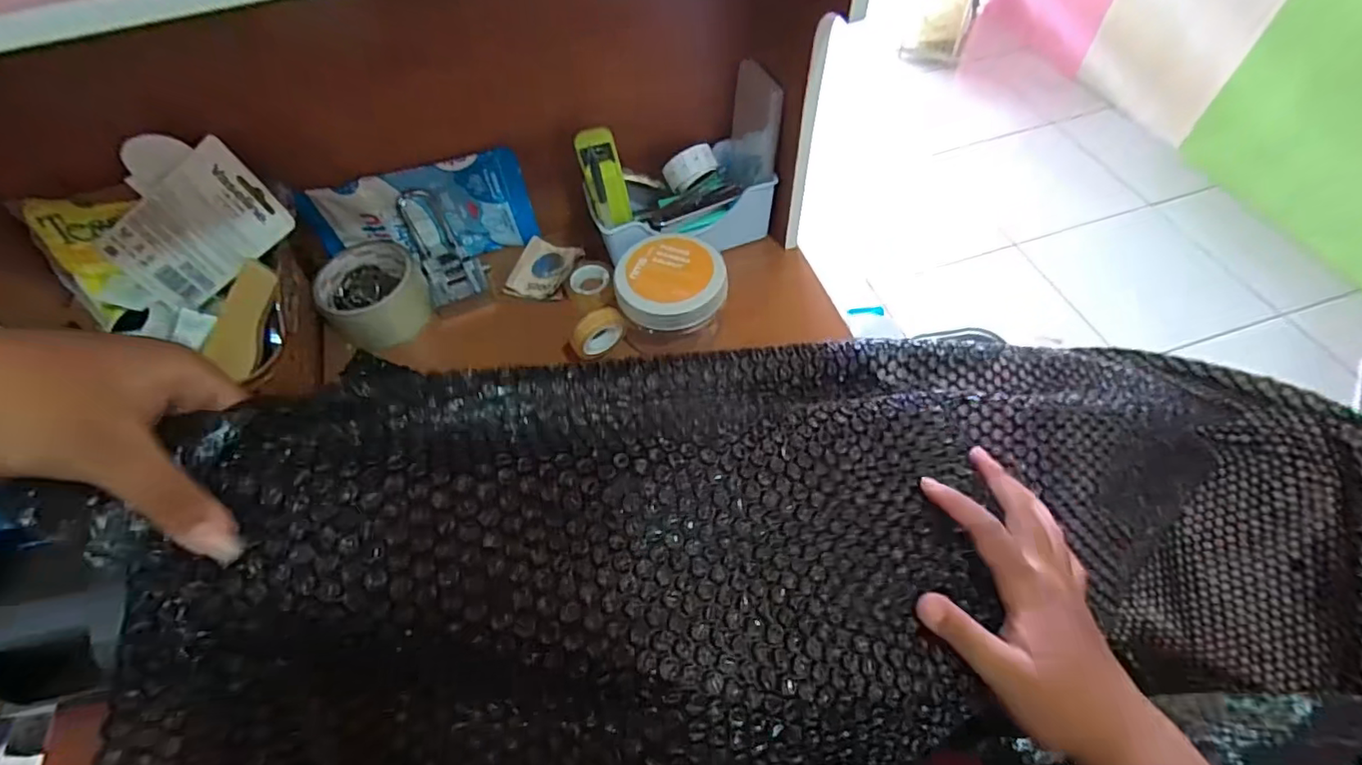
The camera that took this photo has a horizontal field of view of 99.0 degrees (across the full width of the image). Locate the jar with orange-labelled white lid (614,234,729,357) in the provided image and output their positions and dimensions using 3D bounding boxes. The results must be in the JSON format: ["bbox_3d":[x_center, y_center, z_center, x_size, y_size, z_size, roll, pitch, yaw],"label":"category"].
[{"bbox_3d":[-0.006,-0.072,0.484,0.085,0.060,0.079,-2,57,2],"label":"jar with orange-labelled white lid"}]

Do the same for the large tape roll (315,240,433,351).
[{"bbox_3d":[-0.270,-0.075,0.515,0.083,0.047,0.091,-2,57,2],"label":"large tape roll"}]

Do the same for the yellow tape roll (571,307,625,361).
[{"bbox_3d":[-0.065,-0.041,0.469,0.047,0.039,0.014,-35,61,-18],"label":"yellow tape roll"}]

